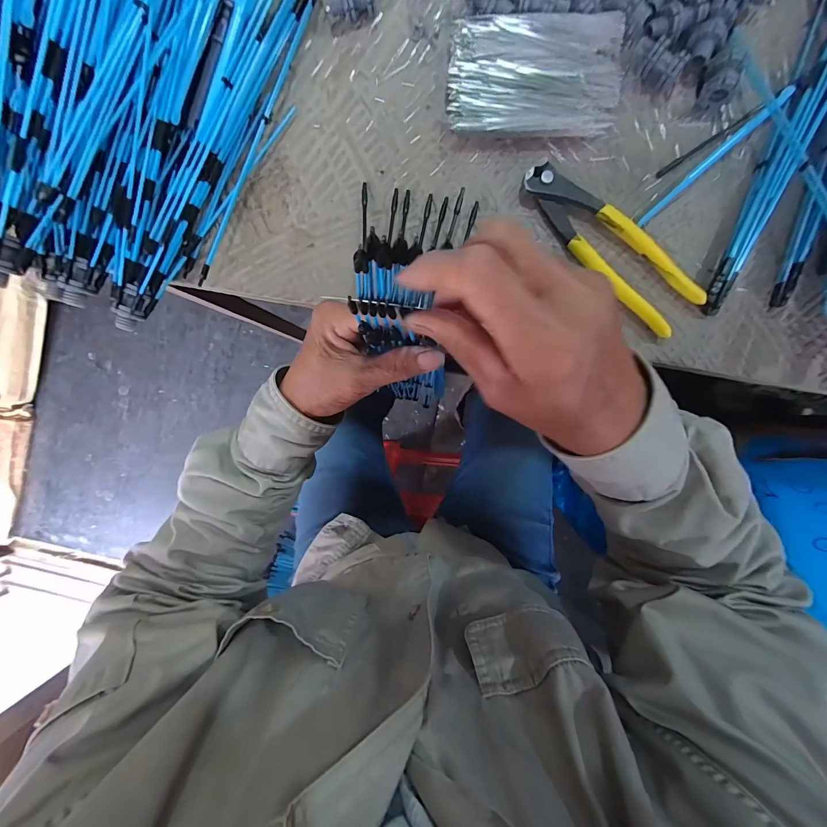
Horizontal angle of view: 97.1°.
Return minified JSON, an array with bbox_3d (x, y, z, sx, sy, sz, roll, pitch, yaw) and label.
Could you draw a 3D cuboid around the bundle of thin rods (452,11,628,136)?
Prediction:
[{"bbox_3d":[0.092,-0.264,0.286,0.127,0.018,0.079,4,92,4],"label":"bundle of thin rods"}]

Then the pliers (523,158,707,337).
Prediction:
[{"bbox_3d":[0.152,-0.133,0.286,0.164,0.014,0.041,45,95,2],"label":"pliers"}]

